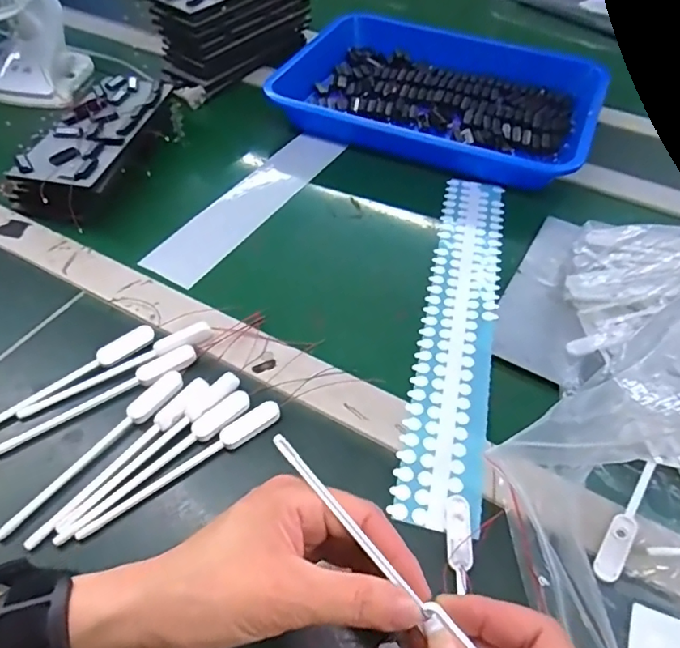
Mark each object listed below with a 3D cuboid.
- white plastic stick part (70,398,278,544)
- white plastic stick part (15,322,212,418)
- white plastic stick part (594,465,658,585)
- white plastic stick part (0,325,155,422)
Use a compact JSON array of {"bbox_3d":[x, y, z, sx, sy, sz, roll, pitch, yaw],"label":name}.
[{"bbox_3d":[-0.103,0.094,0.353,0.144,0.008,0.015,-29,56,-22],"label":"white plastic stick part"},{"bbox_3d":[-0.164,0.032,0.396,0.142,0.007,0.015,-24,55,-19],"label":"white plastic stick part"},{"bbox_3d":[0.182,0.123,0.336,0.015,0.004,0.089,32,57,23],"label":"white plastic stick part"},{"bbox_3d":[-0.205,0.042,0.393,0.145,0.010,0.018,-30,57,-23],"label":"white plastic stick part"}]

